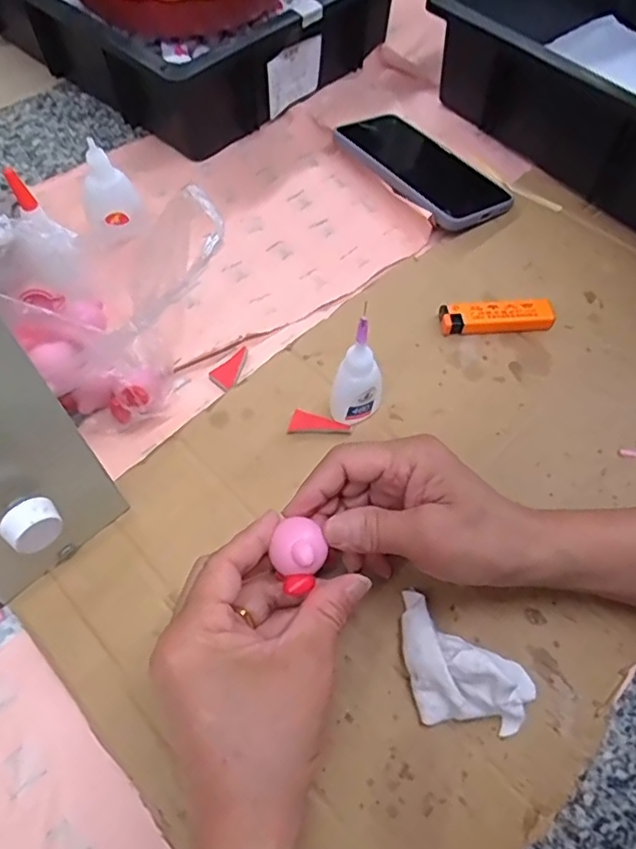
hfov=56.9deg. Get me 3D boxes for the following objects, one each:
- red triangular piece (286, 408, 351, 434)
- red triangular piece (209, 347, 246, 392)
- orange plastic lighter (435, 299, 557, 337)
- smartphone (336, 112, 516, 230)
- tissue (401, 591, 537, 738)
[{"bbox_3d":[0.001,-0.002,0.388,0.041,0.006,0.018,3,59,2],"label":"red triangular piece"},{"bbox_3d":[-0.059,-0.040,0.414,0.020,0.004,0.035,37,66,20],"label":"red triangular piece"},{"bbox_3d":[0.130,-0.078,0.429,0.079,0.016,0.022,-1,59,-1],"label":"orange plastic lighter"},{"bbox_3d":[0.091,-0.228,0.516,0.083,0.011,0.170,-26,59,-25],"label":"smartphone"},{"bbox_3d":[0.070,0.126,0.298,0.077,0.031,0.049,30,63,17],"label":"tissue"}]

